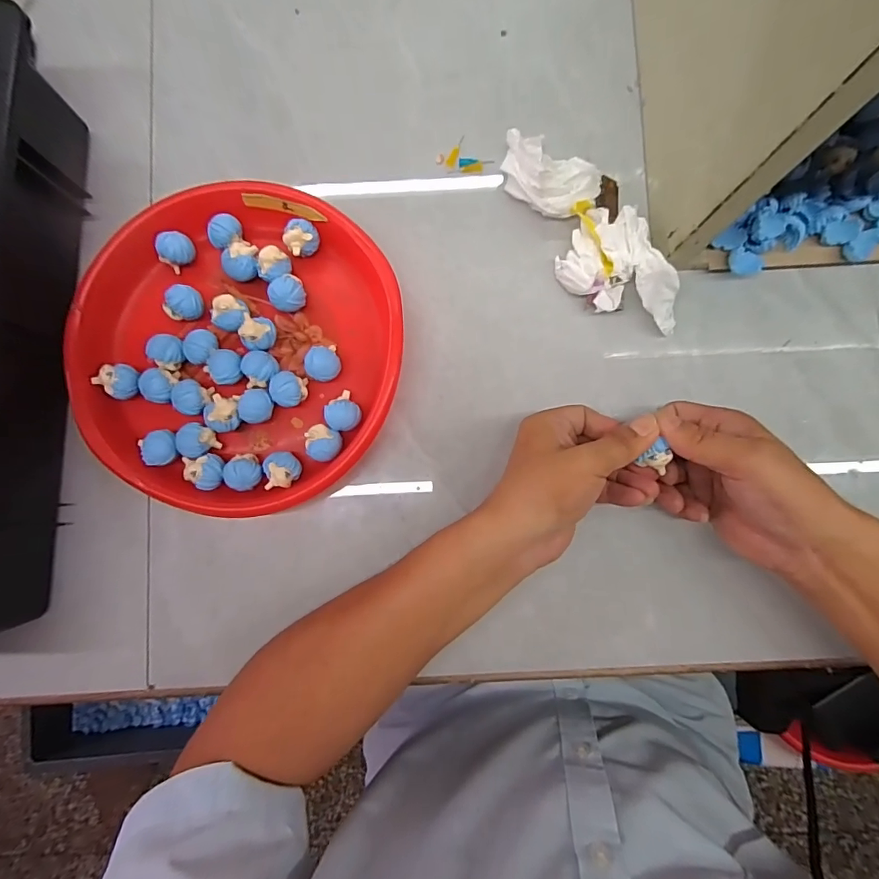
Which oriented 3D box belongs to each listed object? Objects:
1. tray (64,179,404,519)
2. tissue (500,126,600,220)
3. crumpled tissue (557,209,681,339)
[{"bbox_3d":[-0.156,-0.073,0.369,0.244,0.037,0.246,0,86,1],"label":"tray"},{"bbox_3d":[0.088,-0.213,0.379,0.084,0.034,0.051,25,86,3],"label":"tissue"},{"bbox_3d":[0.150,-0.132,0.372,0.109,0.034,0.069,43,87,4],"label":"crumpled tissue"}]

